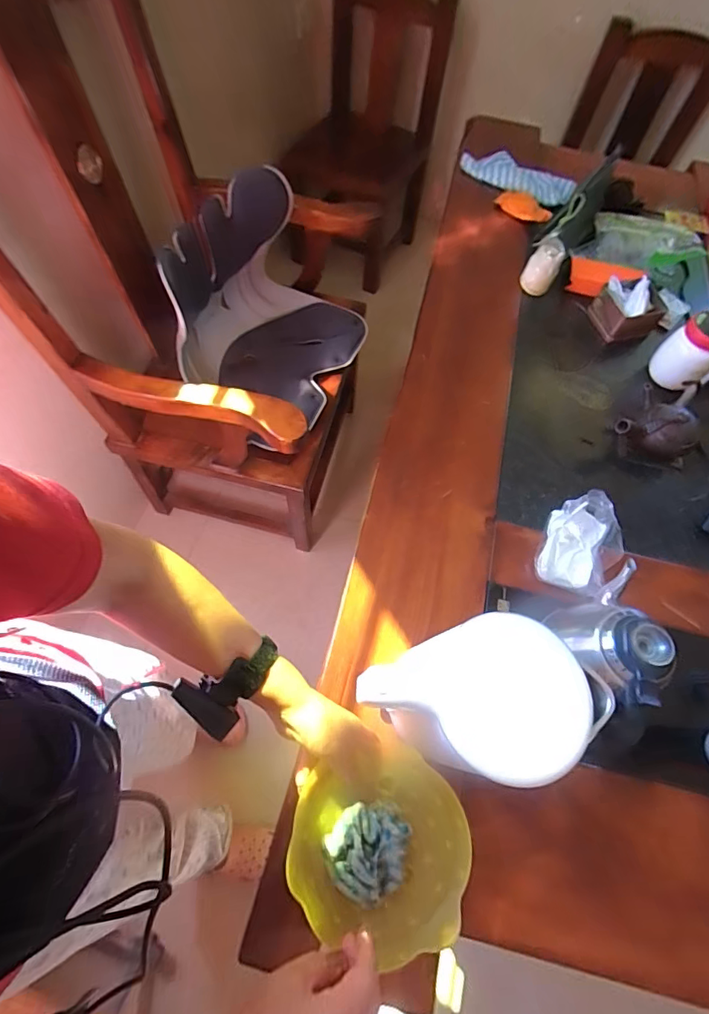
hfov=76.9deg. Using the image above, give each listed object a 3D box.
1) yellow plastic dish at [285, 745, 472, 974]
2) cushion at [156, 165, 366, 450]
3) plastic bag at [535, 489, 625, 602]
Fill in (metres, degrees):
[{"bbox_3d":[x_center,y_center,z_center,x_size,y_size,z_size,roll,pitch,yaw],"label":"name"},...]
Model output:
[{"bbox_3d":[0.028,0.356,0.477,0.180,0.046,0.170,1,65,-3],"label":"yellow plastic dish"},{"bbox_3d":[-0.193,-0.425,1.001,0.366,0.373,0.449,19,65,6],"label":"cushion"},{"bbox_3d":[0.332,0.056,0.653,0.104,0.060,0.148,39,69,14],"label":"plastic bag"}]

